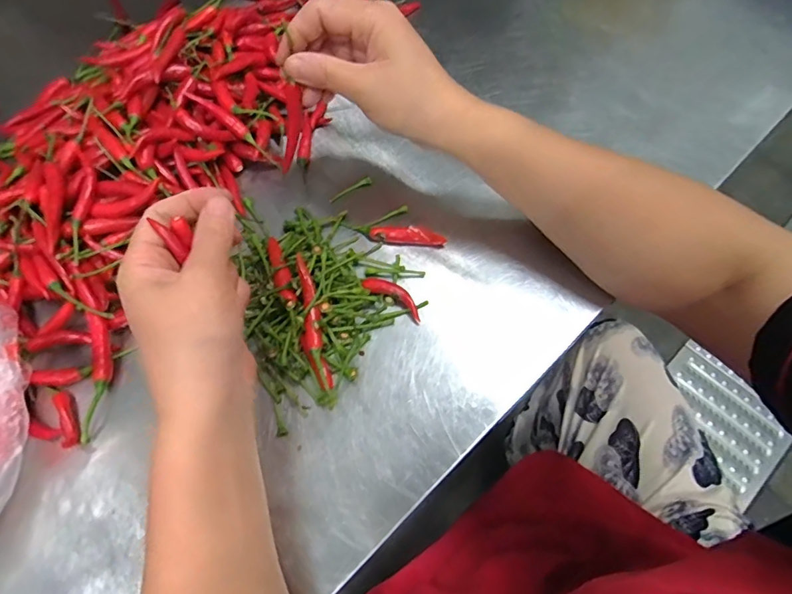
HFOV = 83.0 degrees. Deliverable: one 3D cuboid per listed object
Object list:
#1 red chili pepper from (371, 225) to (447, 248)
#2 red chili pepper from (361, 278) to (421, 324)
[{"bbox_3d":[0.009,-0.049,0.362,0.061,0.013,0.013,10,65,8],"label":"red chili pepper"},{"bbox_3d":[-0.002,-0.001,0.337,0.051,0.010,0.014,28,68,16],"label":"red chili pepper"}]

